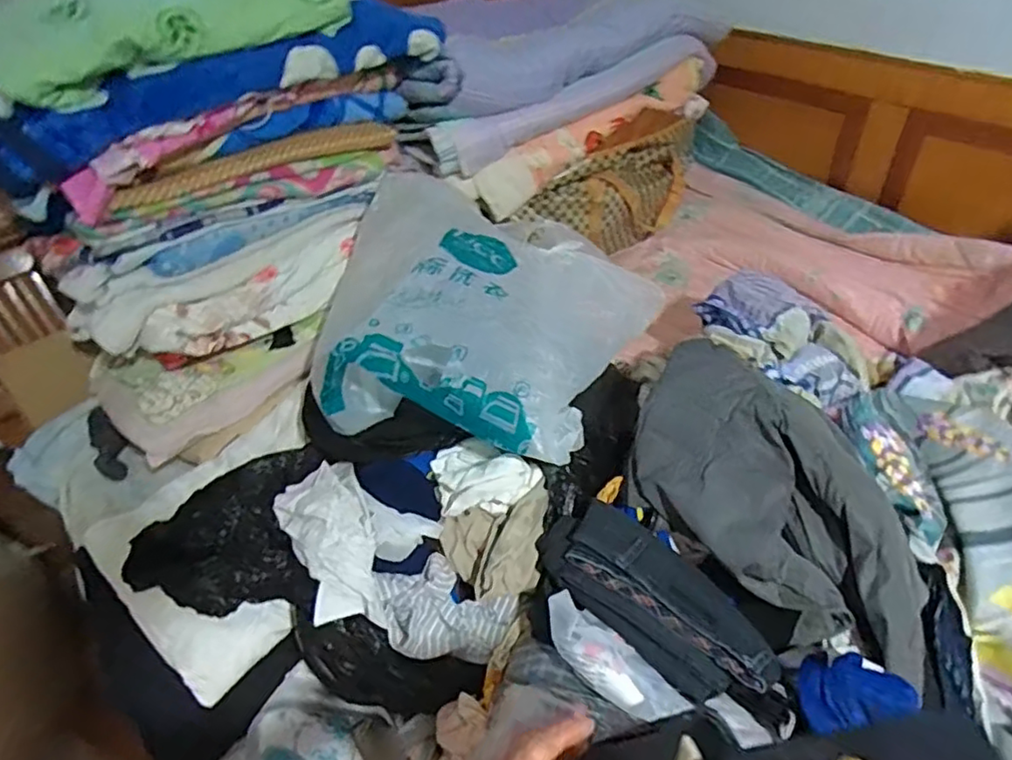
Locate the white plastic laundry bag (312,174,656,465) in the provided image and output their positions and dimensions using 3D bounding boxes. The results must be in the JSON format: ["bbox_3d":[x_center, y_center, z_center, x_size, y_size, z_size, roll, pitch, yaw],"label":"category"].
[{"bbox_3d":[-0.071,-0.101,0.930,0.498,0.185,0.396,15,47,20],"label":"white plastic laundry bag"}]

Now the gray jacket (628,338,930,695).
[{"bbox_3d":[0.330,0.126,0.775,0.249,0.116,0.470,-26,47,-20],"label":"gray jacket"}]

